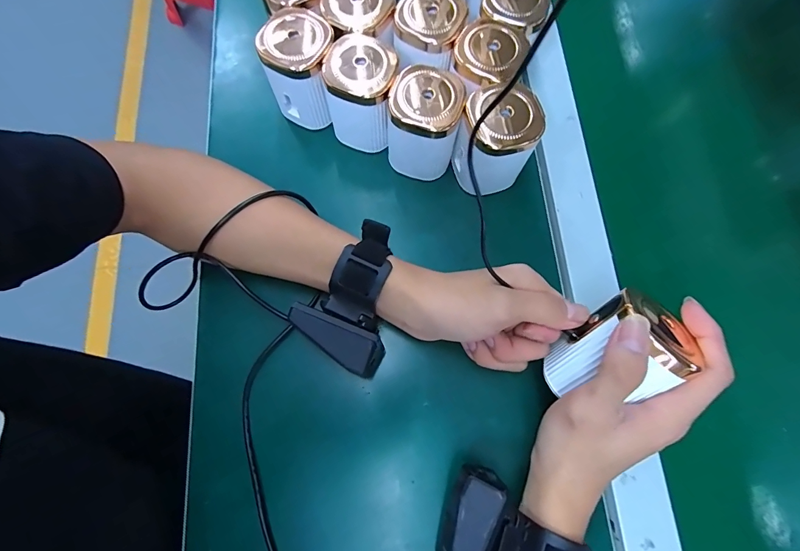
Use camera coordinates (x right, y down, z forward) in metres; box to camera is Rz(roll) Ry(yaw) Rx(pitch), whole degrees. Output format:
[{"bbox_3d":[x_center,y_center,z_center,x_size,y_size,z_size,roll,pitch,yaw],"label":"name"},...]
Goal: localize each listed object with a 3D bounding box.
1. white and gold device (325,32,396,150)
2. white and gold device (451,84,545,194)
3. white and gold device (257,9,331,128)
[{"bbox_3d":[-0.031,-0.147,0.318,0.054,0.073,0.053,6,74,2],"label":"white and gold device"},{"bbox_3d":[0.075,-0.106,0.304,0.057,0.074,0.057,0,74,0],"label":"white and gold device"},{"bbox_3d":[-0.082,-0.171,0.323,0.054,0.072,0.062,-8,74,-2],"label":"white and gold device"}]

